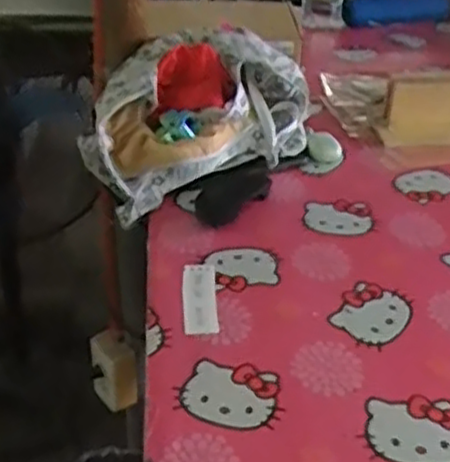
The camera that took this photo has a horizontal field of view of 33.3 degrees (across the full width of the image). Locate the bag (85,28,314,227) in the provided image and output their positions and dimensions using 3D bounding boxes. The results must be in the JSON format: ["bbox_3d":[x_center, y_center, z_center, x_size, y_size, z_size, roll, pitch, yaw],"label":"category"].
[{"bbox_3d":[-0.028,-0.161,0.959,0.326,0.134,0.197,-22,40,-31],"label":"bag"}]

